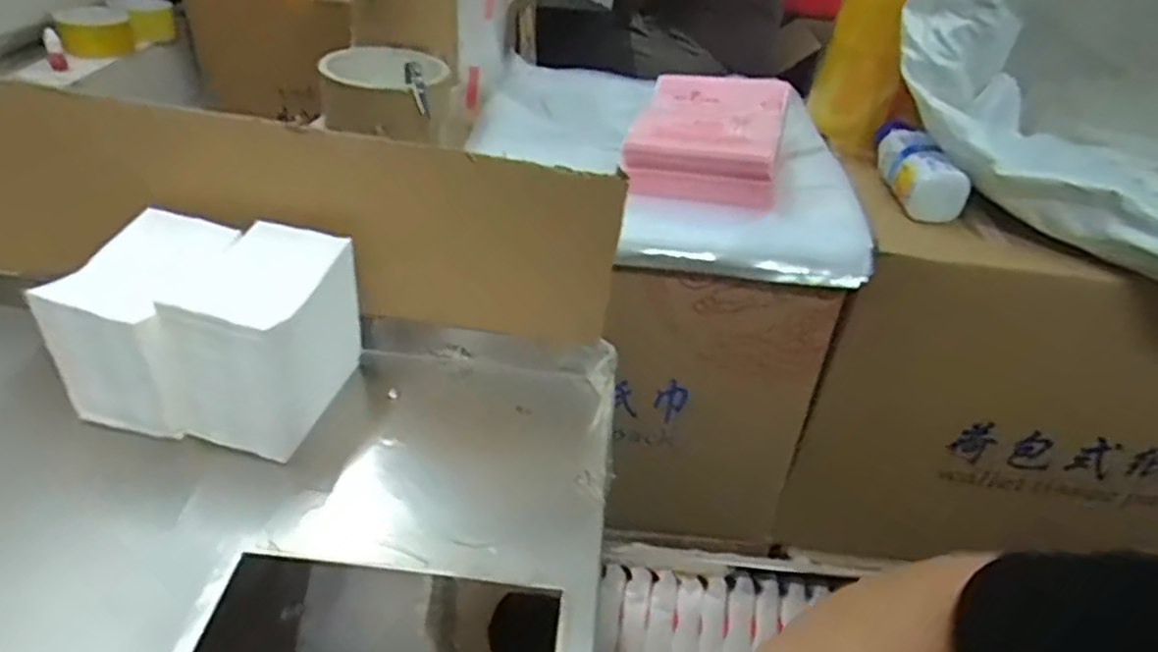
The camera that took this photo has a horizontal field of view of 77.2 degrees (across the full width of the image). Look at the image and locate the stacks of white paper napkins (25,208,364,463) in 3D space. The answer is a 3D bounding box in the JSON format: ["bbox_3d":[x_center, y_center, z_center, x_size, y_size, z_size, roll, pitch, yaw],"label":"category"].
[{"bbox_3d":[-0.229,0.009,0.462,0.142,0.113,0.106,10,36,4],"label":"stacks of white paper napkins"}]

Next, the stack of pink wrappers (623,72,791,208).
[{"bbox_3d":[0.121,-0.174,0.677,0.132,0.067,0.185,12,37,8],"label":"stack of pink wrappers"}]

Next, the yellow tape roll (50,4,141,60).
[{"bbox_3d":[-0.710,-0.436,1.065,0.093,0.054,0.090,-18,43,-29],"label":"yellow tape roll"}]

